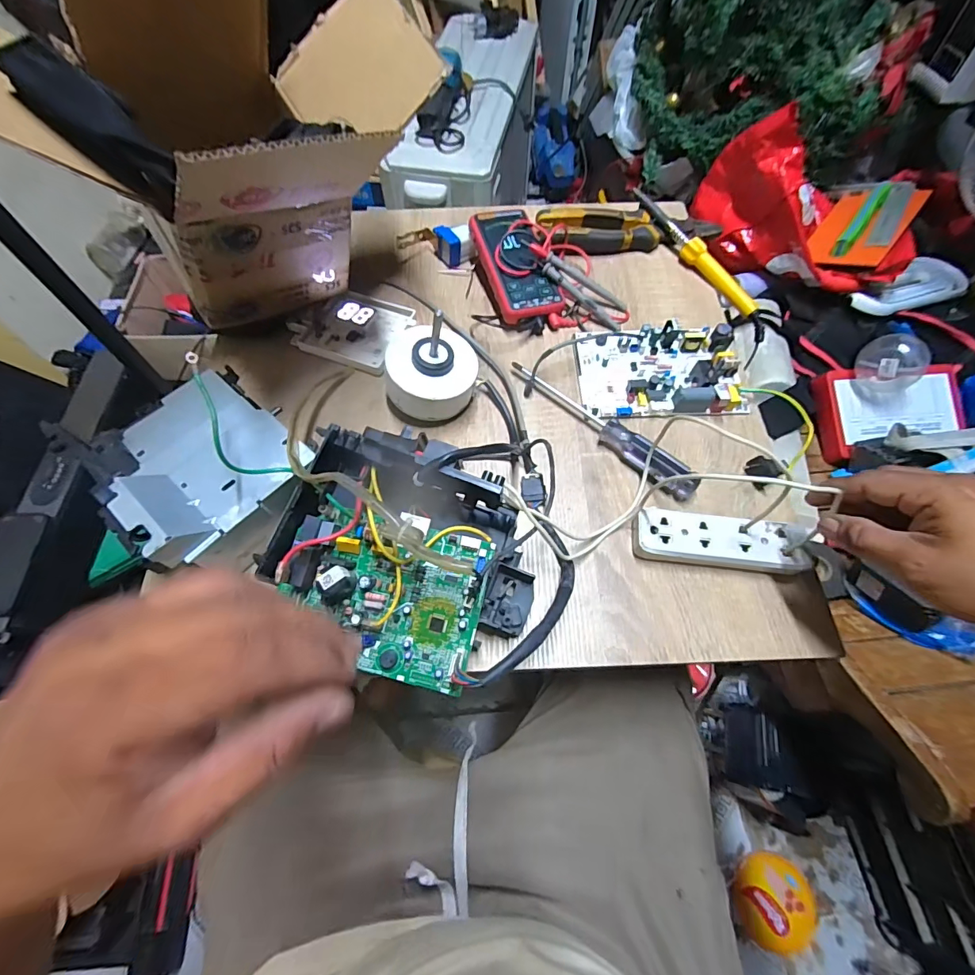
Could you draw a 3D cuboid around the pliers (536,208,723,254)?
[{"bbox_3d":[0.183,-0.328,0.578,0.227,0.030,0.075,-1,65,-1],"label":"pliers"}]

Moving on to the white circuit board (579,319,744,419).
[{"bbox_3d":[0.186,-0.128,0.486,0.169,0.030,0.112,3,65,1],"label":"white circuit board"}]

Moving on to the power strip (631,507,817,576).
[{"bbox_3d":[0.203,0.047,0.399,0.143,0.030,0.044,5,65,6],"label":"power strip"}]

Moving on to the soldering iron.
[{"bbox_3d":[0.264,-0.283,0.564,0.017,0.047,0.240,-32,69,-14],"label":"soldering iron"}]

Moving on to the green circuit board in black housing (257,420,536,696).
[{"bbox_3d":[-0.070,0.057,0.344,0.204,0.088,0.172,27,67,12],"label":"green circuit board in black housing"}]

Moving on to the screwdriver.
[{"bbox_3d":[0.112,-0.063,0.457,0.221,0.024,0.028,40,71,17],"label":"screwdriver"}]

